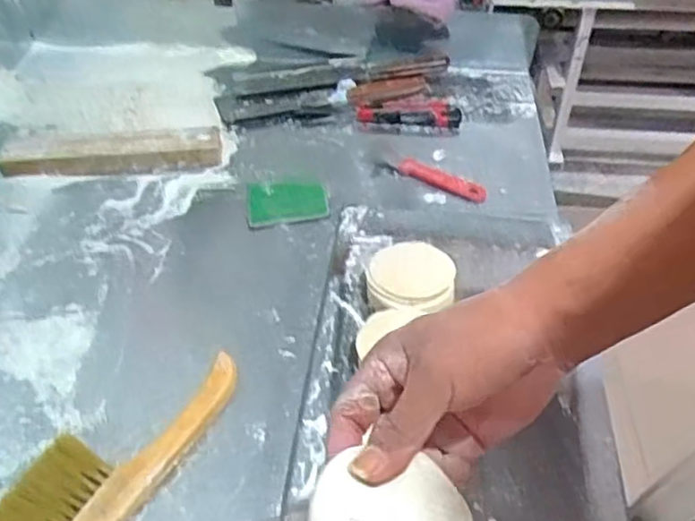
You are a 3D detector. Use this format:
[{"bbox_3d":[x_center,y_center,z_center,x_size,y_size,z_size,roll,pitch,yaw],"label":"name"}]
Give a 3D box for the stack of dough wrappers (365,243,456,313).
[{"bbox_3d":[0.064,0.018,0.690,0.087,0.033,0.091,2,45,0],"label":"stack of dough wrappers"}]

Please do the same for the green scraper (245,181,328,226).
[{"bbox_3d":[-0.074,-0.075,0.820,0.094,0.004,0.073,-5,45,-7],"label":"green scraper"}]

